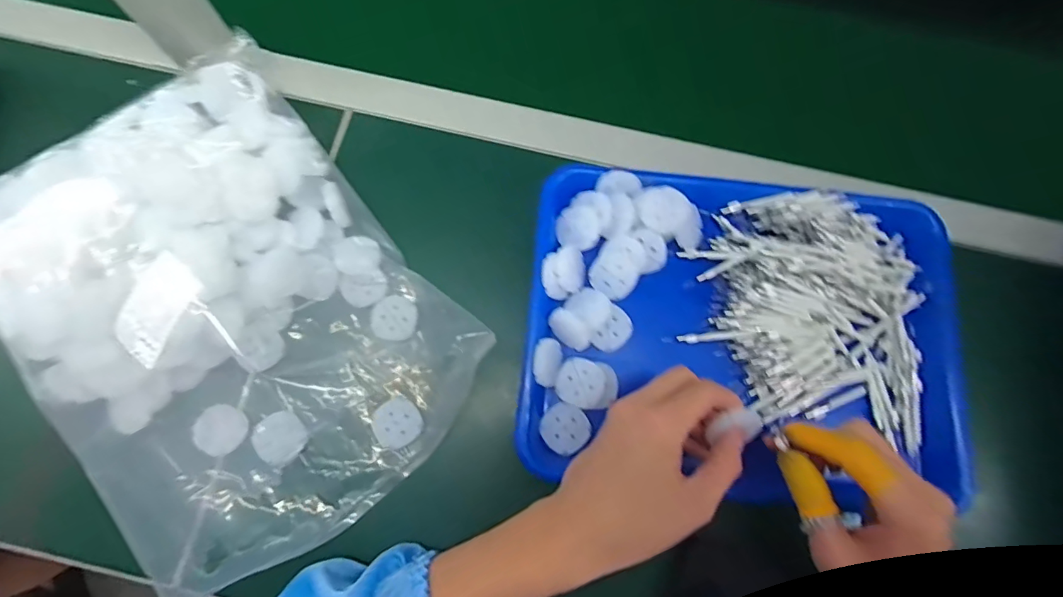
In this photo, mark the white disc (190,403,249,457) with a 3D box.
[{"bbox_3d":[-0.234,0.098,0.366,0.037,0.005,0.036,0,76,-1],"label":"white disc"}]

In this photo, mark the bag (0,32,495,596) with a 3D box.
[{"bbox_3d":[-0.229,0.003,0.349,0.269,0.076,0.361,-40,80,-10],"label":"bag"}]

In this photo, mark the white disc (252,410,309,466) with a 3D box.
[{"bbox_3d":[-0.190,0.106,0.369,0.034,0.004,0.037,6,67,-16],"label":"white disc"}]

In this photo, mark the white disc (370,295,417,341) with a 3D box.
[{"bbox_3d":[-0.110,0.015,0.391,0.035,0.009,0.034,0,76,-1],"label":"white disc"}]

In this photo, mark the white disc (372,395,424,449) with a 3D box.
[{"bbox_3d":[-0.102,0.095,0.373,0.034,0.006,0.036,0,76,-1],"label":"white disc"}]

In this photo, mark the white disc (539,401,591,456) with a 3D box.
[{"bbox_3d":[0.025,0.097,0.370,0.034,0.008,0.036,0,76,-1],"label":"white disc"}]

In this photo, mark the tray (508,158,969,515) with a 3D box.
[{"bbox_3d":[0.168,0.009,0.389,0.335,0.046,0.274,7,76,0],"label":"tray"}]

